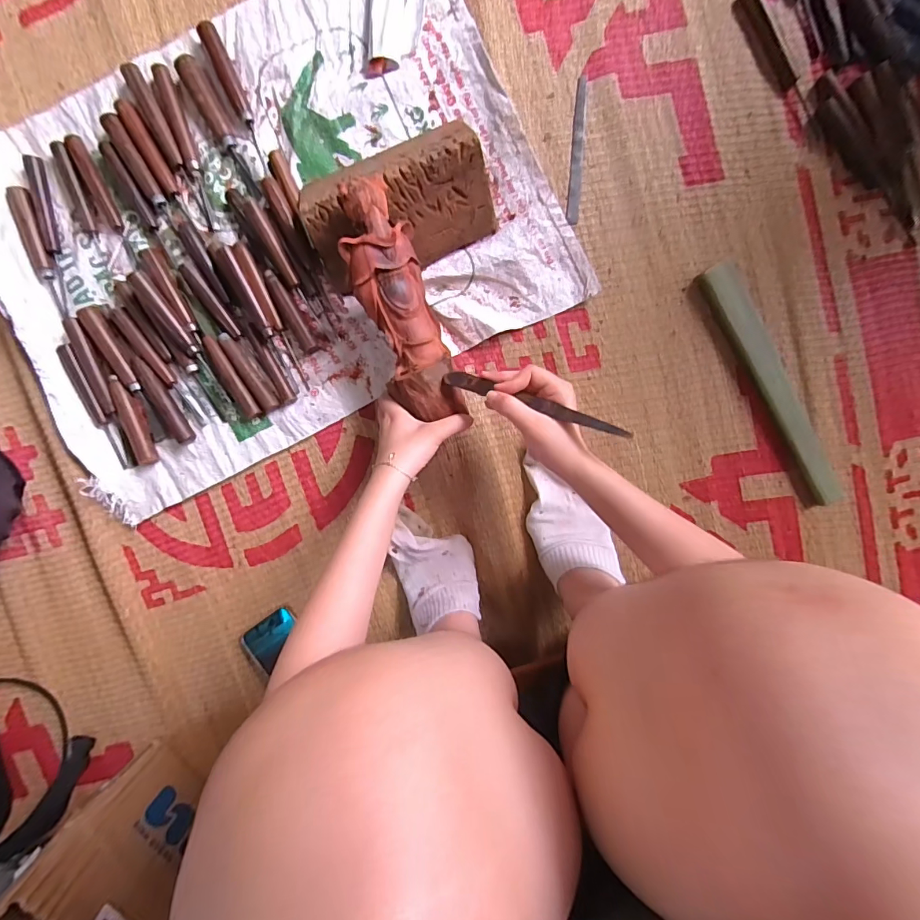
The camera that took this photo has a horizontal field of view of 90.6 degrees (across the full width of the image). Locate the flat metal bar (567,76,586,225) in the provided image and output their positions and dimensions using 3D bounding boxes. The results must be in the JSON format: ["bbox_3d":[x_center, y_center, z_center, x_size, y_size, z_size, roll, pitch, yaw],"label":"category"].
[{"bbox_3d":[0.139,-0.366,0.539,0.013,0.006,0.161,3,96,1],"label":"flat metal bar"}]

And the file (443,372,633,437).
[{"bbox_3d":[0.070,-0.057,0.447,0.194,0.011,0.017,21,97,22],"label":"file"}]

